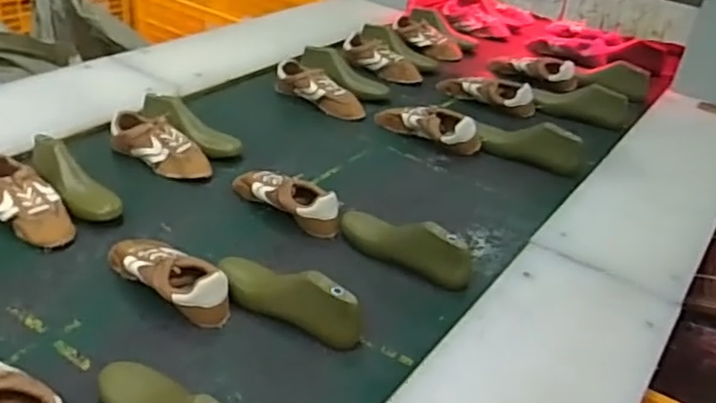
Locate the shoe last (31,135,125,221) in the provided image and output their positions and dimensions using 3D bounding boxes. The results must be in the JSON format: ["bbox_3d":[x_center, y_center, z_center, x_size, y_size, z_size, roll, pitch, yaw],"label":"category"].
[{"bbox_3d":[-0.488,-0.037,1.118,0.076,0.077,0.226,-24,42,-38],"label":"shoe last"}]

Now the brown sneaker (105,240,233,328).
[{"bbox_3d":[-0.277,0.103,0.954,0.210,0.072,0.086,27,38,31],"label":"brown sneaker"}]

